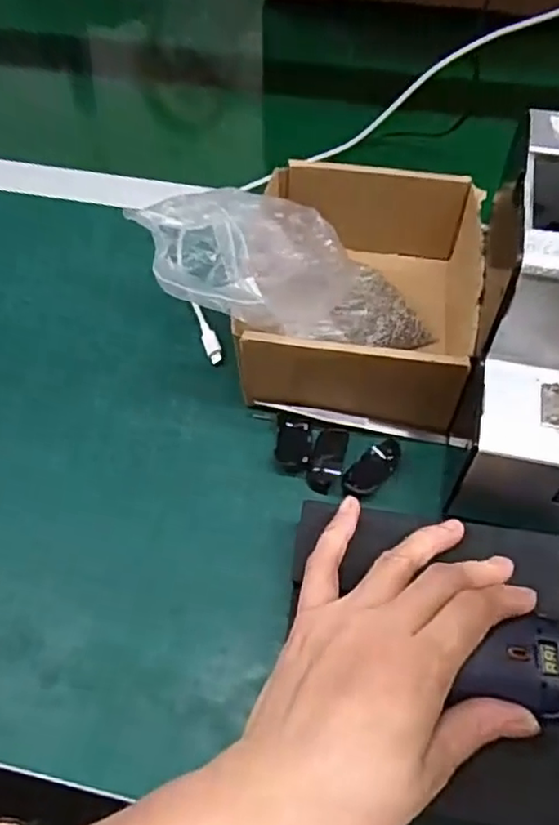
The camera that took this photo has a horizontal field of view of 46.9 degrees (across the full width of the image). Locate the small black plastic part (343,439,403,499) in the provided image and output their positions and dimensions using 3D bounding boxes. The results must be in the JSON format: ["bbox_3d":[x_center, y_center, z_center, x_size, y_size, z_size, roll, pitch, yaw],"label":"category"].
[{"bbox_3d":[0.056,0.032,0.384,0.020,0.004,0.046,35,62,23],"label":"small black plastic part"}]

